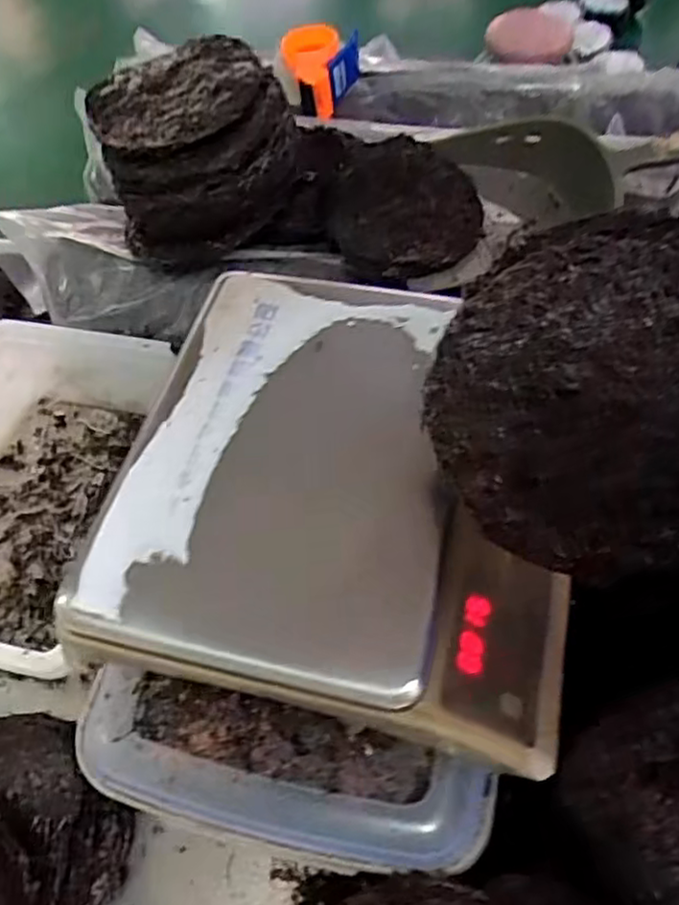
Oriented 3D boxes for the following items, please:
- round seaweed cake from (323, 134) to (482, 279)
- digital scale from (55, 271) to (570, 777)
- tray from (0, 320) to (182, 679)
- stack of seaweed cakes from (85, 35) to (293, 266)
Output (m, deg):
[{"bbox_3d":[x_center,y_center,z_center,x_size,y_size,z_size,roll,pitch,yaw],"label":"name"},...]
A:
[{"bbox_3d":[0.064,-0.274,0.772,0.178,0.021,0.193,1,63,-3],"label":"round seaweed cake"},{"bbox_3d":[0.013,0.026,0.514,0.321,0.086,0.346,9,57,10],"label":"digital scale"},{"bbox_3d":[-0.344,0.038,0.747,0.271,0.105,0.369,11,57,12],"label":"tray"},{"bbox_3d":[-0.156,-0.342,0.786,0.211,0.123,0.230,-17,56,-7],"label":"stack of seaweed cakes"}]

